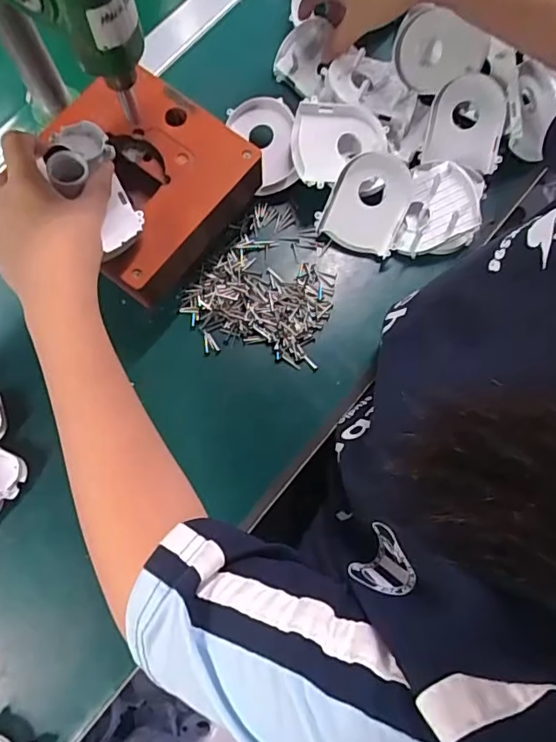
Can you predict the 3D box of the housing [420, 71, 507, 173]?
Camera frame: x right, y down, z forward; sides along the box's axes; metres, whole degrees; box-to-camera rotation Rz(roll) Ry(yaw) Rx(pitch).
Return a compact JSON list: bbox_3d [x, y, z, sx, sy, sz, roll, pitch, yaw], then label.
[{"bbox_3d":[0.170,-0.223,0.477,0.066,0.022,0.074,12,107,2],"label":"housing"}]

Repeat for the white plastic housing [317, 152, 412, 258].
[{"bbox_3d":[0.076,-0.144,0.454,0.066,0.019,0.080,13,115,-12],"label":"white plastic housing"}]

